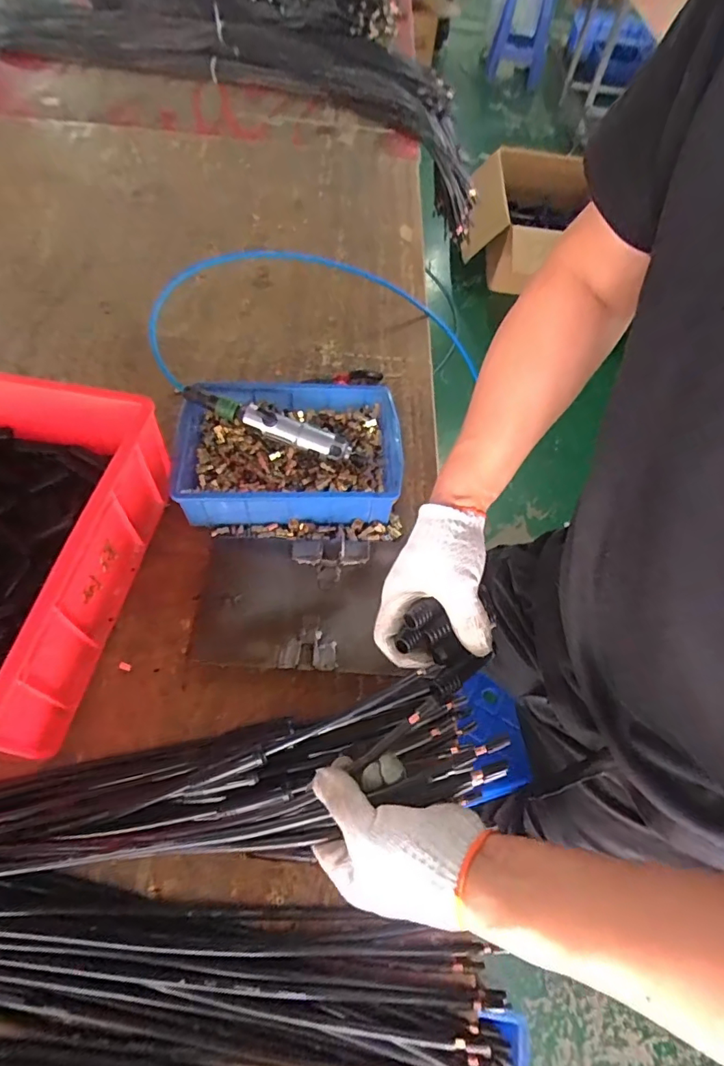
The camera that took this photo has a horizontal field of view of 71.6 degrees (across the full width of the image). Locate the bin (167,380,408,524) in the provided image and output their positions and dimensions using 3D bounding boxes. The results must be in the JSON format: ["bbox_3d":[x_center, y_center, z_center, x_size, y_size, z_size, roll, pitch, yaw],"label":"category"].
[{"bbox_3d":[-0.100,-0.108,0.705,0.302,0.088,0.203,0,59,-5],"label":"bin"}]

